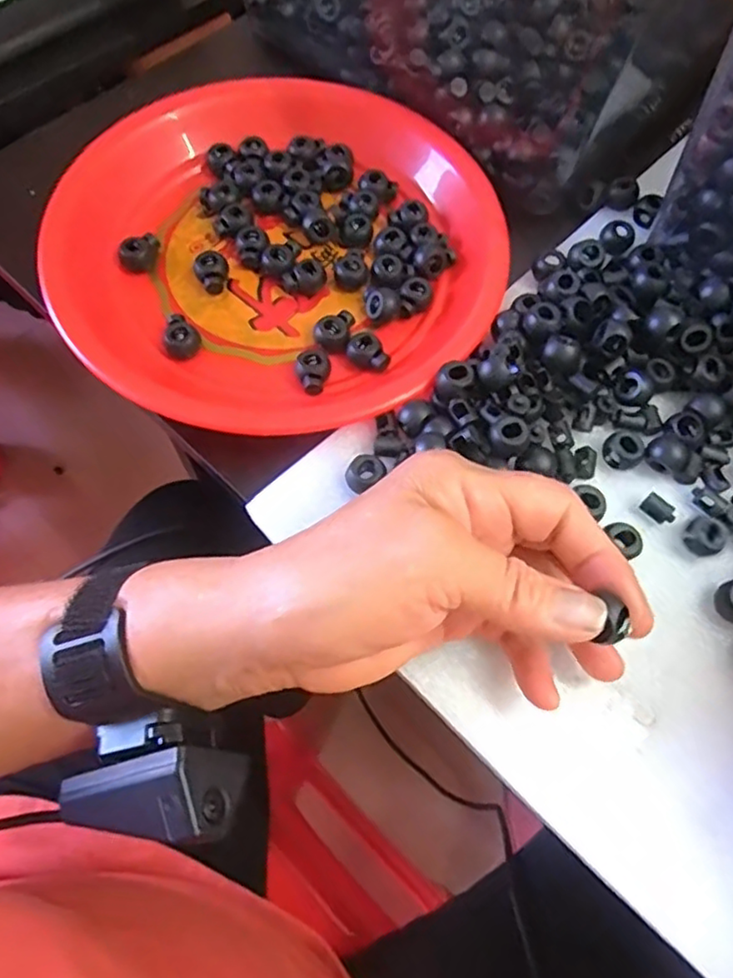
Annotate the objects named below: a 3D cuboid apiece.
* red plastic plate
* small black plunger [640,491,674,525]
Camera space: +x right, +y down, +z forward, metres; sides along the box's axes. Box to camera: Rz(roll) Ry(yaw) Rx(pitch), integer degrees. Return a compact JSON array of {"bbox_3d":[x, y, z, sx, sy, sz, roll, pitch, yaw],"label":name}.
[{"bbox_3d":[-0.043,-0.133,0.345,0.217,0.027,0.238,1,66,-1],"label":"red plastic plate"},{"bbox_3d":[0.128,0.009,0.286,0.010,0.008,0.014,-37,72,-16],"label":"small black plunger"}]

